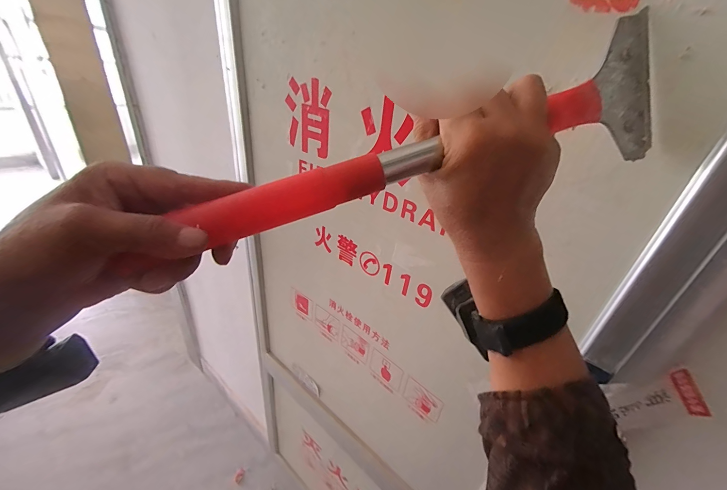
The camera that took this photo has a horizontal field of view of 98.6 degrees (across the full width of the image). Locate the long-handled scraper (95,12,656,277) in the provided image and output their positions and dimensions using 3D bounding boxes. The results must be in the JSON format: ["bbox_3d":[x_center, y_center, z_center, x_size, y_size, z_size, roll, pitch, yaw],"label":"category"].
[{"bbox_3d":[0.052,-0.063,0.210,0.329,0.073,0.038,-19,36,-6],"label":"long-handled scraper"}]

